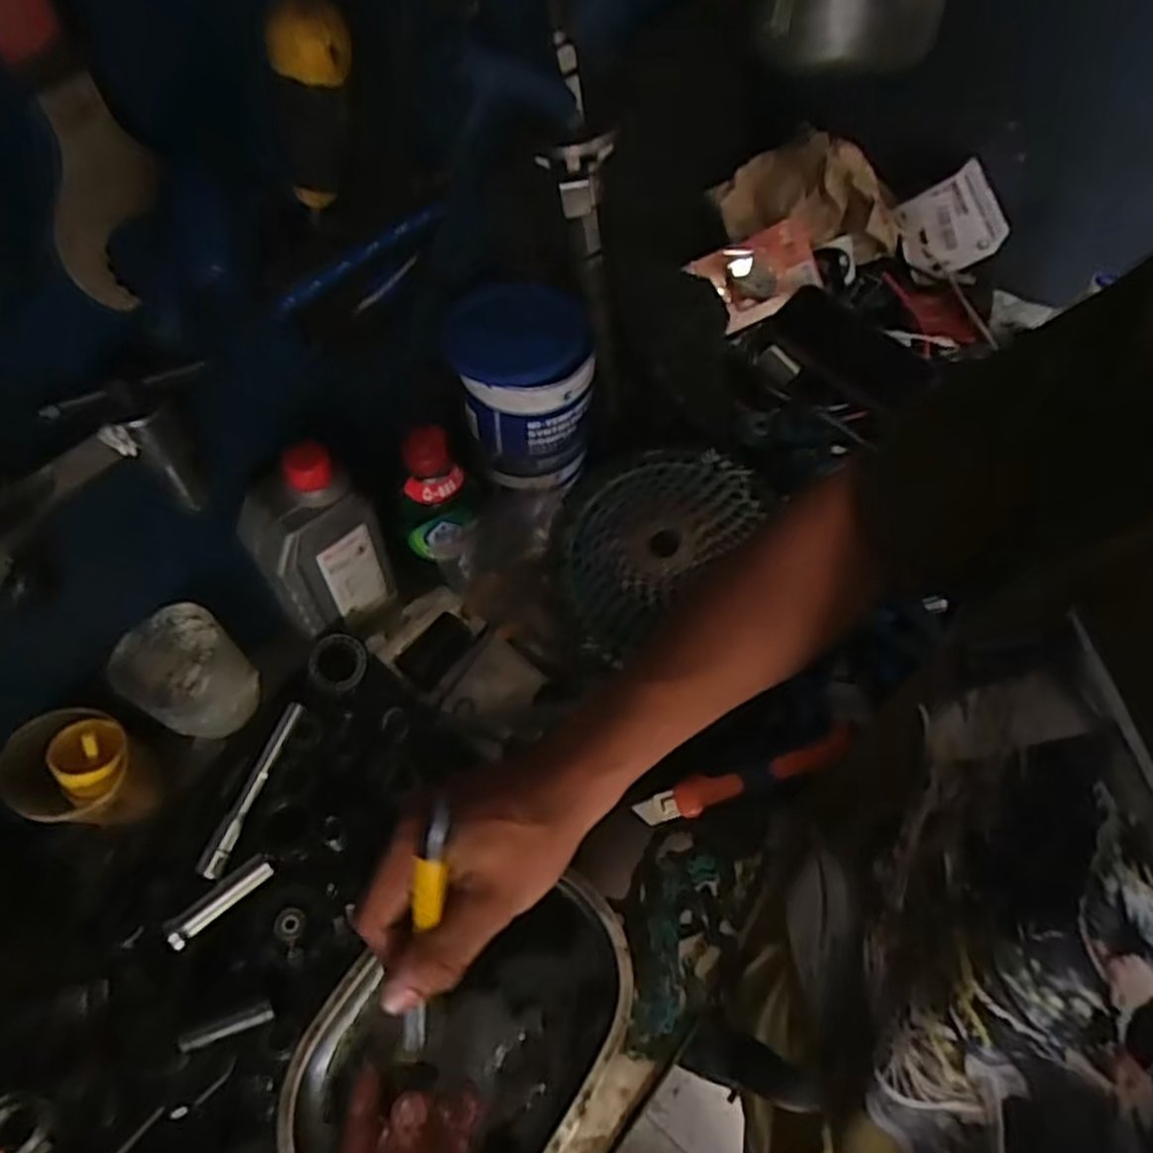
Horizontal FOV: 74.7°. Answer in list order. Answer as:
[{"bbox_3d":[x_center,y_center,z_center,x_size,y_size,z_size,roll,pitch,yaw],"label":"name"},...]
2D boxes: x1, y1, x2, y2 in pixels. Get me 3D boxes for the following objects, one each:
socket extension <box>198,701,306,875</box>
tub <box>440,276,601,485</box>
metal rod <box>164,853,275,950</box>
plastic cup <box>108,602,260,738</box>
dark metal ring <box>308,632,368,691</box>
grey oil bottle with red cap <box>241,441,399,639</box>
[{"bbox_3d":[-0.226,0.147,0.531,0.017,0.012,0.125,13,59,8],"label":"socket extension"},{"bbox_3d":[-0.036,-0.142,0.579,0.101,0.136,0.090,2,58,2],"label":"tub"},{"bbox_3d":[-0.229,0.208,0.489,0.017,0.019,0.070,38,65,21],"label":"metal rod"},{"bbox_3d":[-0.268,0.070,0.526,0.070,0.082,0.058,-35,64,-20],"label":"plastic cup"},{"bbox_3d":[-0.181,0.065,0.574,0.042,0.008,0.042,1,85,-10],"label":"dark metal ring"},{"bbox_3d":[-0.184,-0.016,0.544,0.087,0.174,0.053,-28,62,-16],"label":"grey oil bottle with red cap"}]

